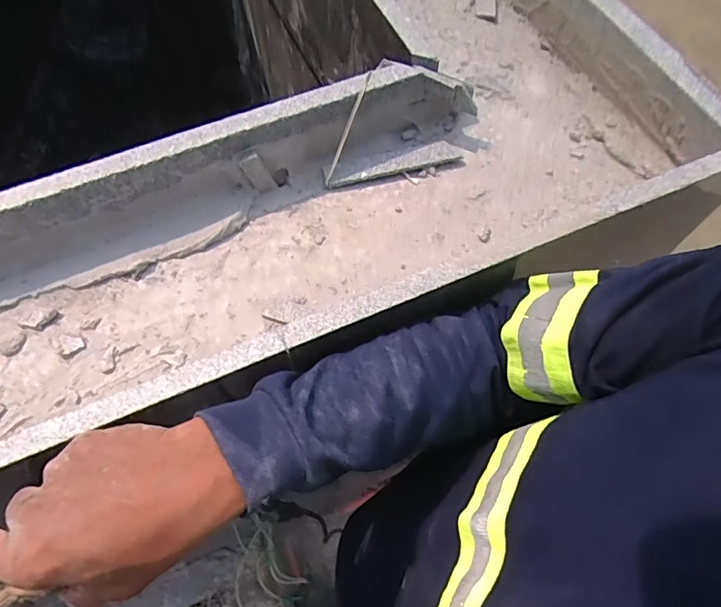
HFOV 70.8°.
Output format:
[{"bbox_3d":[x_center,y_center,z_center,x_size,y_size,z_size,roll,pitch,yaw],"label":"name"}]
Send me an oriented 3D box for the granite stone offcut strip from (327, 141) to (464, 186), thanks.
[{"bbox_3d":[0.033,-0.129,0.472,0.126,0.011,0.019,-15,65,-7],"label":"granite stone offcut strip"}]

